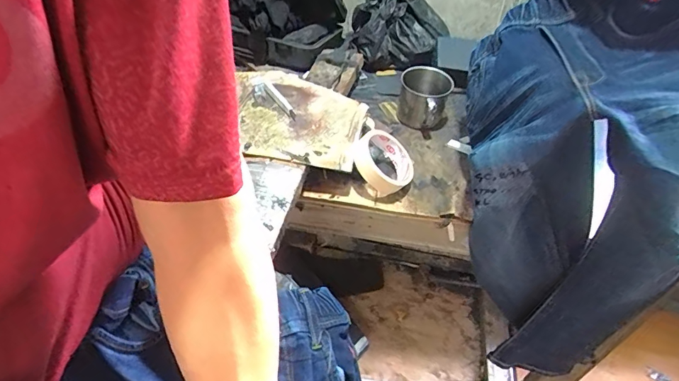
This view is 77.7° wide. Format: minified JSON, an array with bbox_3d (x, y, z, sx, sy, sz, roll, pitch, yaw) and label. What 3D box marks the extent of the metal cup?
[{"bbox_3d":[0.137,-0.147,0.691,0.077,0.071,0.095,11,45,11],"label":"metal cup"}]

